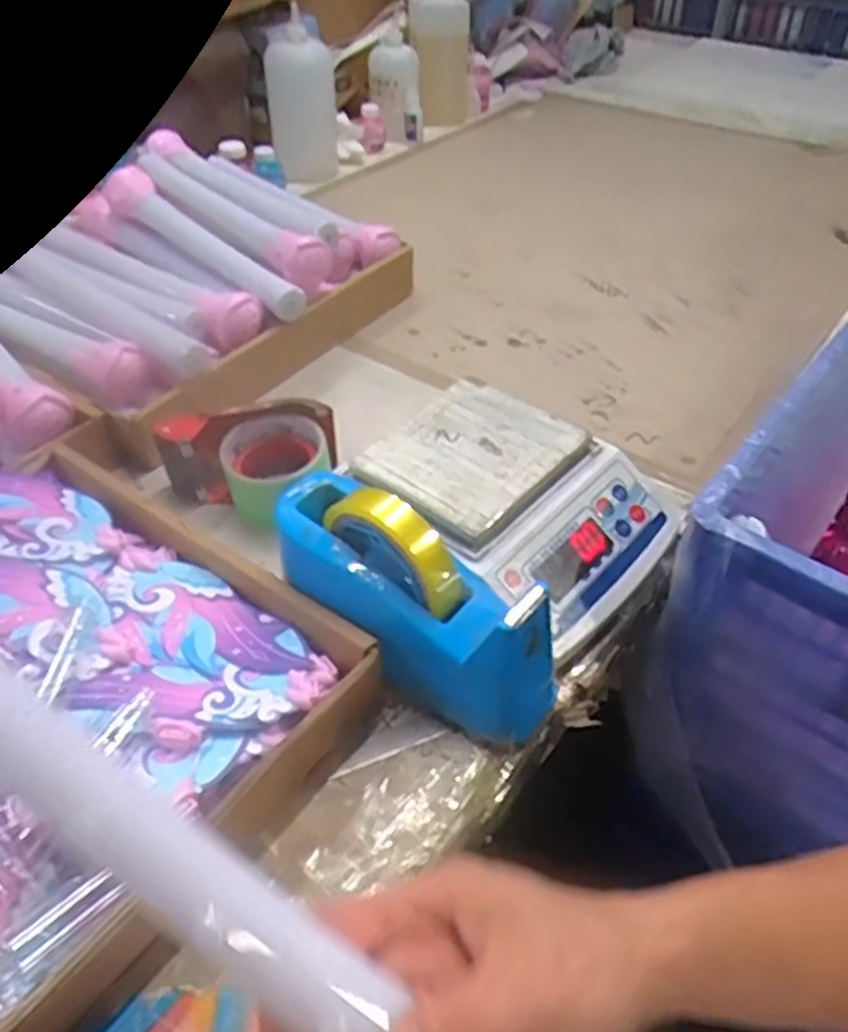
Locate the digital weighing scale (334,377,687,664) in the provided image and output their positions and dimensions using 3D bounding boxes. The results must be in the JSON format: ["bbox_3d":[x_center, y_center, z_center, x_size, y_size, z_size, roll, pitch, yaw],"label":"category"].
[{"bbox_3d":[0.071,-0.013,0.583,0.206,0.074,0.183,30,52,27],"label":"digital weighing scale"}]

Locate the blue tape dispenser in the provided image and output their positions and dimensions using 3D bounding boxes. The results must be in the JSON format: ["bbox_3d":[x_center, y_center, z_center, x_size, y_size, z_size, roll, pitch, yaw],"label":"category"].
[{"bbox_3d":[-0.004,0.044,0.483,0.215,0.108,0.071,38,55,16],"label":"blue tape dispenser"}]

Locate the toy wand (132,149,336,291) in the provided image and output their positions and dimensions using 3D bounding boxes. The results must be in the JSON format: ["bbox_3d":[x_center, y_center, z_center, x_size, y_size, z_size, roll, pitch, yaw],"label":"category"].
[{"bbox_3d":[-0.203,-0.320,0.825,0.052,0.043,0.282,-32,52,-28],"label":"toy wand"}]

